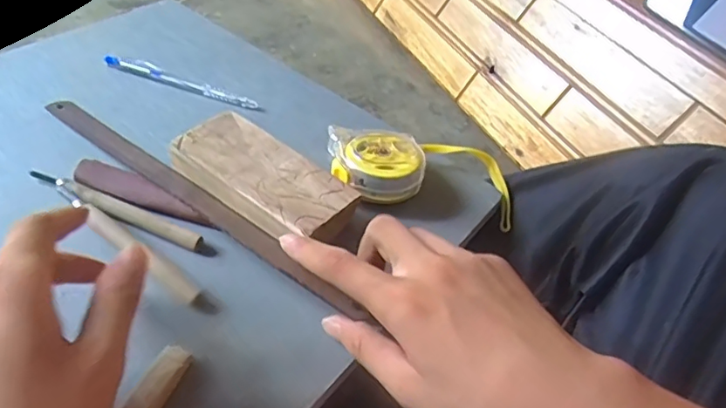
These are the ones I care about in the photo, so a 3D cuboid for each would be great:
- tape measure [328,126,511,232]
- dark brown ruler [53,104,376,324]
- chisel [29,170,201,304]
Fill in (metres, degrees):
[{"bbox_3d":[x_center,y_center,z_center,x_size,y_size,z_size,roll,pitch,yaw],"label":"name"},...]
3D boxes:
[{"bbox_3d":[0.047,-0.028,0.429,0.146,0.034,0.074,6,41,-23],"label":"tape measure"},{"bbox_3d":[-0.122,-0.009,0.381,0.310,0.007,0.021,31,48,26],"label":"dark brown ruler"},{"bbox_3d":[-0.162,0.016,0.355,0.155,0.016,0.013,33,50,17],"label":"chisel"}]

